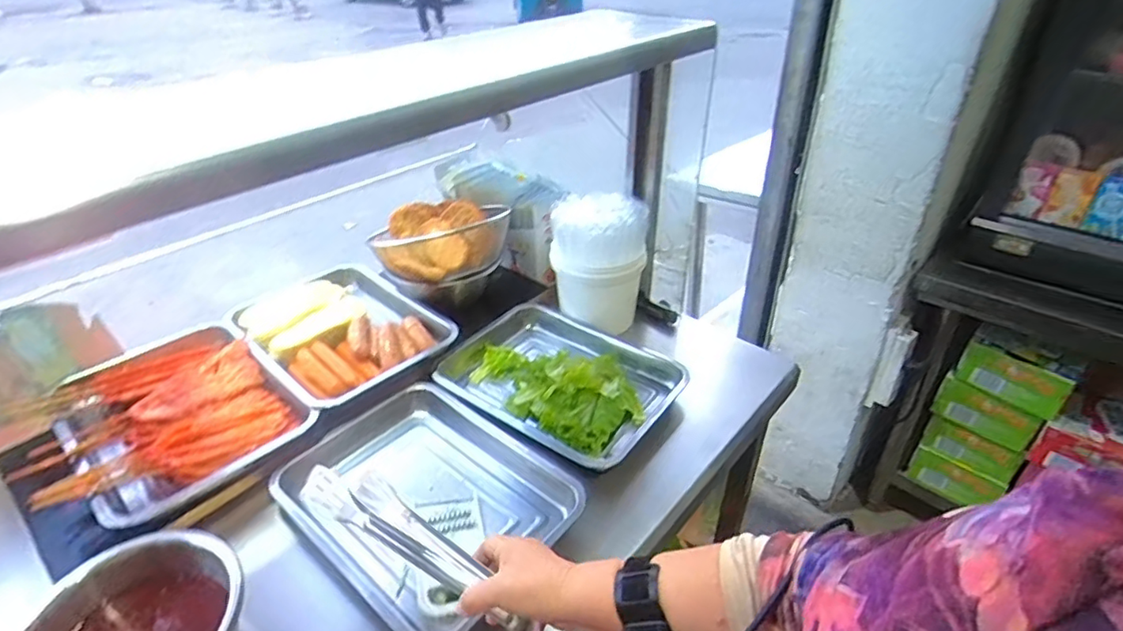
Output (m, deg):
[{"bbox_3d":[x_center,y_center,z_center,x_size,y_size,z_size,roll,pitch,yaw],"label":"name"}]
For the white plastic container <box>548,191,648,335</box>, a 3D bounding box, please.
[{"bbox_3d":[0.063,-0.102,1.015,0.158,0.199,0.147,2,34,4],"label":"white plastic container"}]

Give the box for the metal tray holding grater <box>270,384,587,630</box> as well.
[{"bbox_3d":[-0.169,0.226,0.738,0.331,0.040,0.267,25,42,33],"label":"metal tray holding grater"}]

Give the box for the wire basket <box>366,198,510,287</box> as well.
[{"bbox_3d":[-0.214,-0.146,1.039,0.236,0.094,0.205,-9,35,-12],"label":"wire basket"}]

